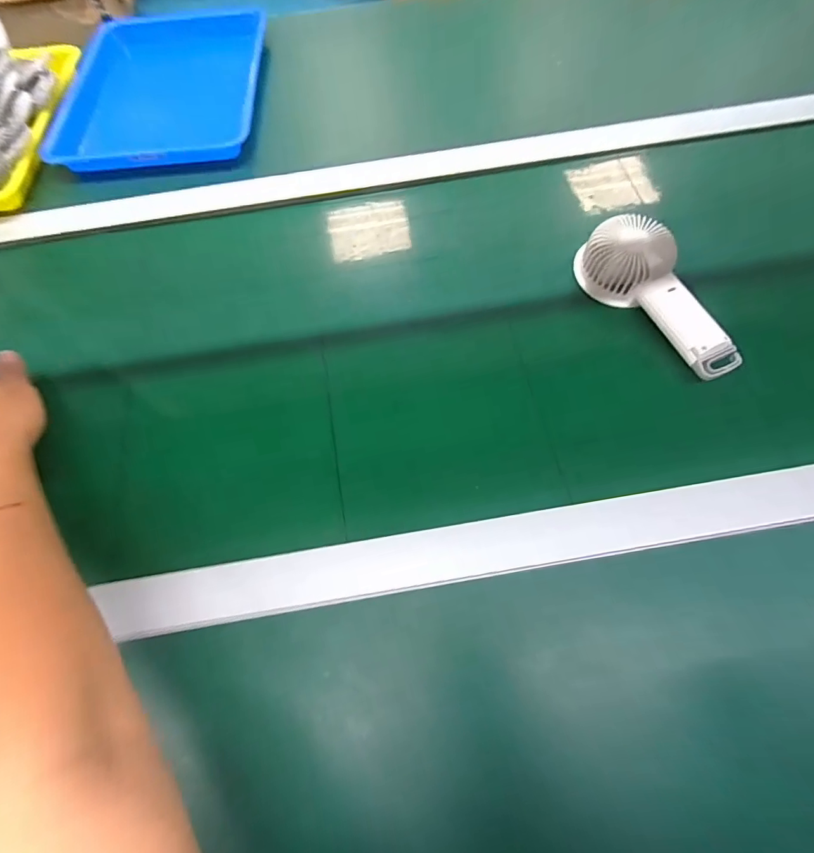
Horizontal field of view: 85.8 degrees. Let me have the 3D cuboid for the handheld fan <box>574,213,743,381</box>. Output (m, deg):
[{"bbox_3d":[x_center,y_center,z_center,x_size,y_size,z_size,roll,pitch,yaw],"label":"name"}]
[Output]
[{"bbox_3d":[0.231,-0.117,0.414,0.072,0.063,0.172,-17,66,-5],"label":"handheld fan"}]

